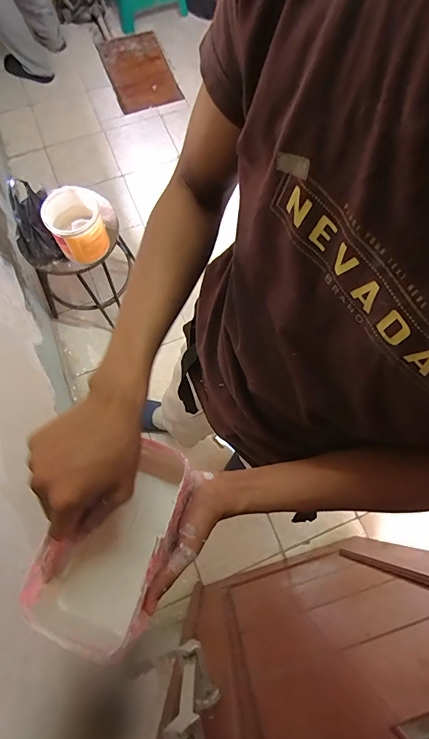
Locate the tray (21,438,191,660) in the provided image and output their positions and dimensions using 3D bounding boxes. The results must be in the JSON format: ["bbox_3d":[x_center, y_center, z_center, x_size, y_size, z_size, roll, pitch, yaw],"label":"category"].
[{"bbox_3d":[-0.095,0.177,0.419,0.113,0.084,0.193,29,58,8],"label":"tray"}]

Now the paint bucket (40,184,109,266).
[{"bbox_3d":[-0.406,-0.426,1.183,0.156,0.159,0.165,0,72,-1],"label":"paint bucket"}]

